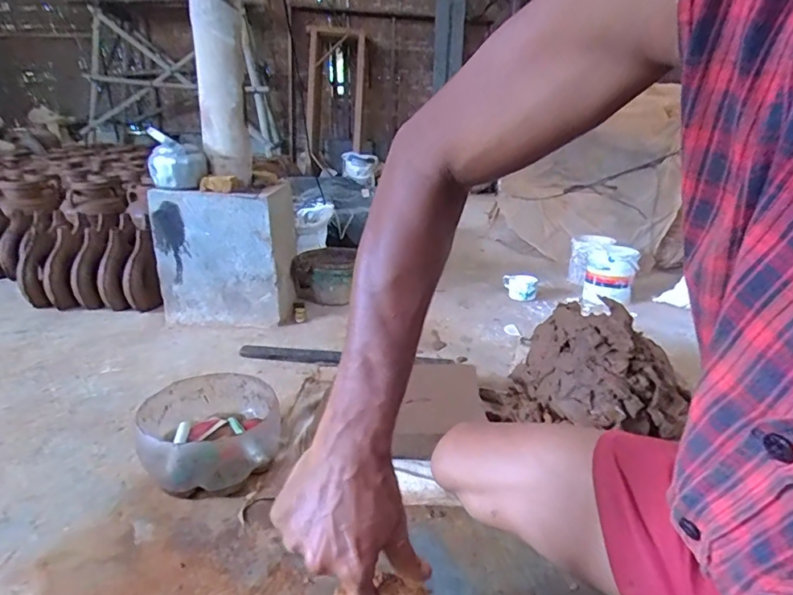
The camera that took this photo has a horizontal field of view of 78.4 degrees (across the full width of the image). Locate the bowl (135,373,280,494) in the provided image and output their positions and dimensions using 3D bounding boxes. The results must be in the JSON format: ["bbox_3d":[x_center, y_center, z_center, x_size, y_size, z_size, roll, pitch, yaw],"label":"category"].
[{"bbox_3d":[-0.349,0.258,0.921,0.229,0.125,0.238,-7,22,-23],"label":"bowl"}]

